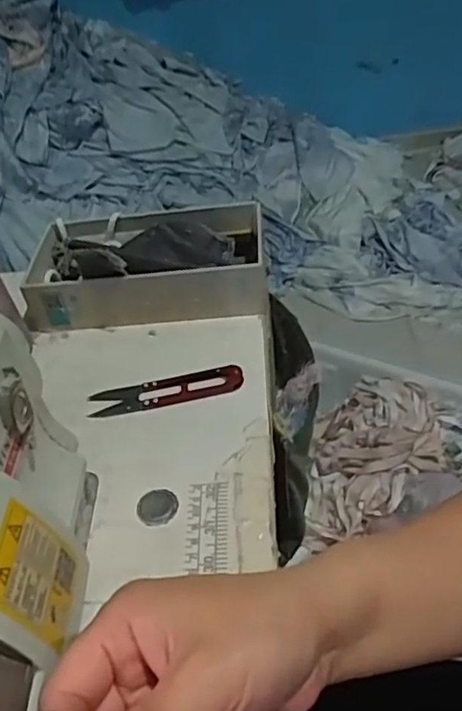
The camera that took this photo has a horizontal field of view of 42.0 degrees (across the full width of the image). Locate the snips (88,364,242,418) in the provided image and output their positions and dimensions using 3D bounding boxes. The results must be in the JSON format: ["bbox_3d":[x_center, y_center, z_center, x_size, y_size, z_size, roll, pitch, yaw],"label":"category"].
[{"bbox_3d":[-0.050,0.026,0.462,0.117,0.013,0.028,-10,42,-3],"label":"snips"}]

